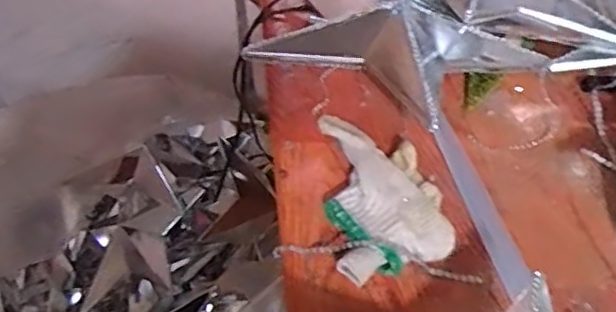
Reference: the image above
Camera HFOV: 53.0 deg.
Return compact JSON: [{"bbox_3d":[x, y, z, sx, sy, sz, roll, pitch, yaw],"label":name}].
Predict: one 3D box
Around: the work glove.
[{"bbox_3d":[0.053,0.021,0.461,0.080,0.028,0.143,-3,51,-9],"label":"work glove"}]

